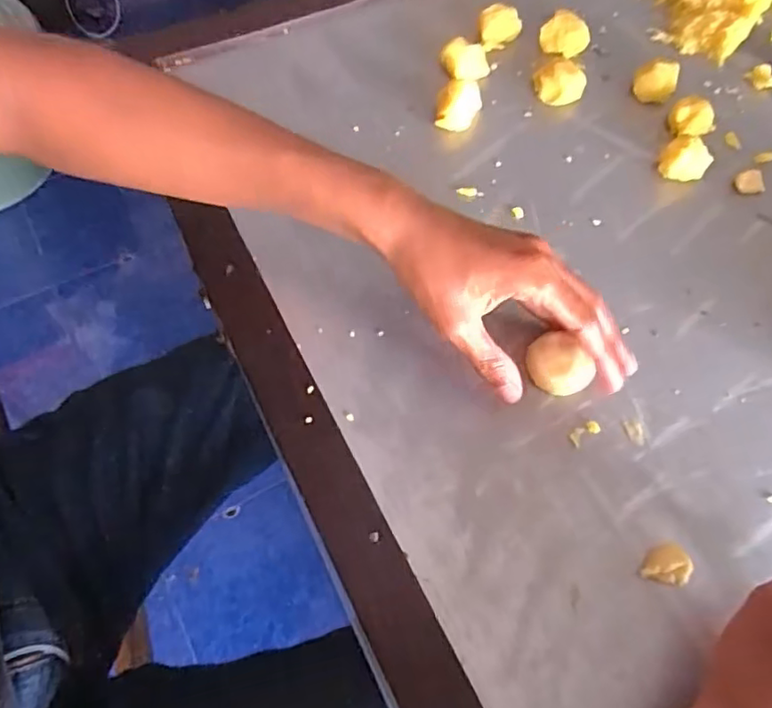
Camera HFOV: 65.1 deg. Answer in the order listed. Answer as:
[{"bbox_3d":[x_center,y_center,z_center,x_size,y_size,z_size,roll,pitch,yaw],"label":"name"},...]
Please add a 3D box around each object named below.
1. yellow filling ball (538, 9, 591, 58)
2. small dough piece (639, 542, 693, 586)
[{"bbox_3d":[0.153,-0.272,0.515,0.041,0.025,0.030,17,62,7],"label":"yellow filling ball"},{"bbox_3d":[0.150,0.112,0.322,0.024,0.012,0.018,10,61,3],"label":"small dough piece"}]

